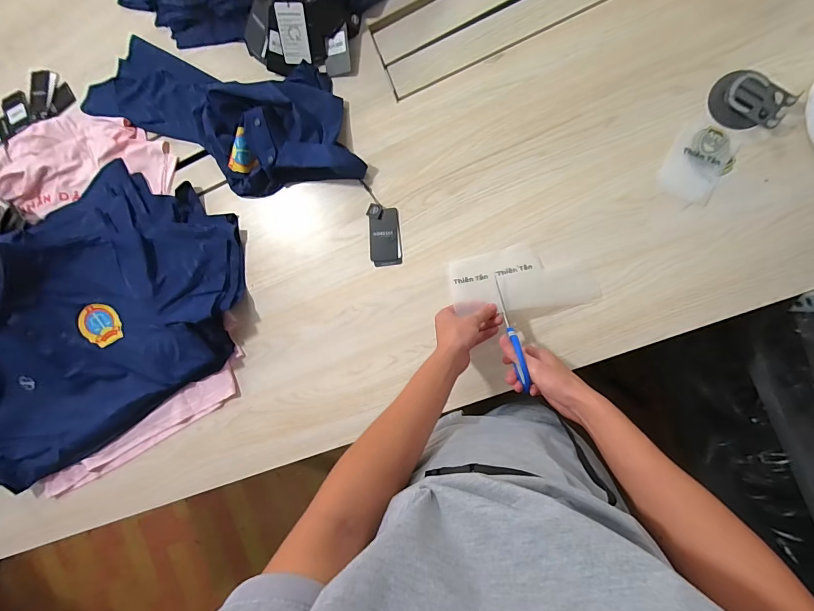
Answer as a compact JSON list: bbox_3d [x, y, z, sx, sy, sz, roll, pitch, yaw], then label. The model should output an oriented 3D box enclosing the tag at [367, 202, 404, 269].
[{"bbox_3d":[-0.038,-0.121,0.656,0.055,0.004,0.108,-5,91,9],"label":"tag"}]

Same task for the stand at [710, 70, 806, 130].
[{"bbox_3d":[0.499,-0.298,0.557,0.098,0.020,0.076,31,96,7],"label":"stand"}]

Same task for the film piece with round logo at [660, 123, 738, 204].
[{"bbox_3d":[0.440,-0.216,0.576,0.087,0.004,0.109,30,96,7],"label":"film piece with round logo"}]

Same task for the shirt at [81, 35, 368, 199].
[{"bbox_3d":[-0.340,-0.334,0.670,0.568,0.059,0.231,15,94,8],"label":"shirt"}]

